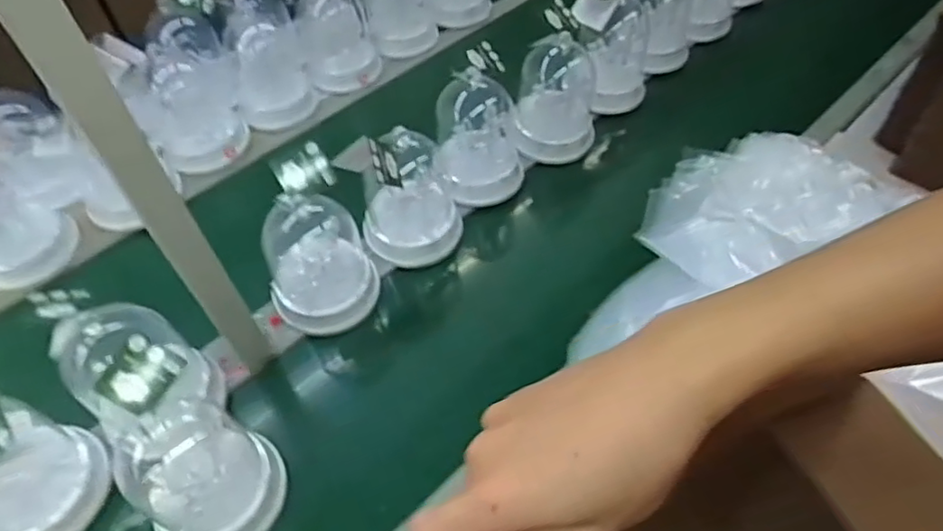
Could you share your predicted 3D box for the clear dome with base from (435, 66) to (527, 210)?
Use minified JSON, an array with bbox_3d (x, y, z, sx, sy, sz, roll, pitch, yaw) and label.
[{"bbox_3d":[0.016,-0.199,1.027,0.133,0.214,0.147,-10,52,-3],"label":"clear dome with base"}]

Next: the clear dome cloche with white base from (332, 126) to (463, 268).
[{"bbox_3d":[-0.099,-0.127,0.938,0.152,0.206,0.165,-2,52,3],"label":"clear dome cloche with white base"}]

